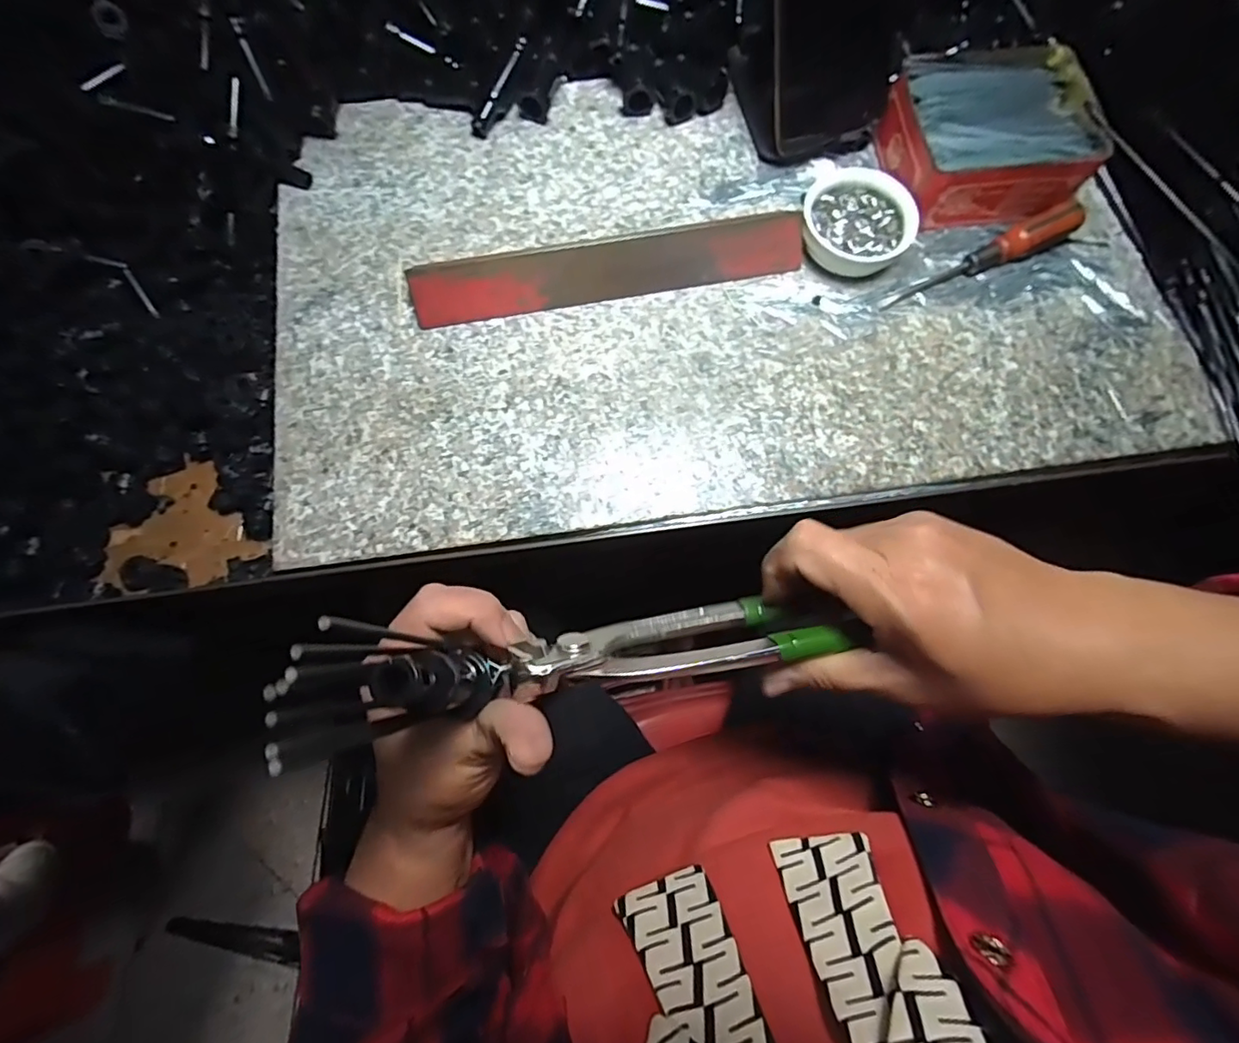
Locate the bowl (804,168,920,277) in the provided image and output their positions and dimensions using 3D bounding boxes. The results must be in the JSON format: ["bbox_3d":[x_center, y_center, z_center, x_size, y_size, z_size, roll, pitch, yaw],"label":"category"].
[{"bbox_3d":[0.161,-0.202,0.378,0.072,0.025,0.066,0,75,0],"label":"bowl"}]

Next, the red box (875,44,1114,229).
[{"bbox_3d":[0.250,-0.264,0.382,0.123,0.044,0.106,-7,75,-1],"label":"red box"}]

